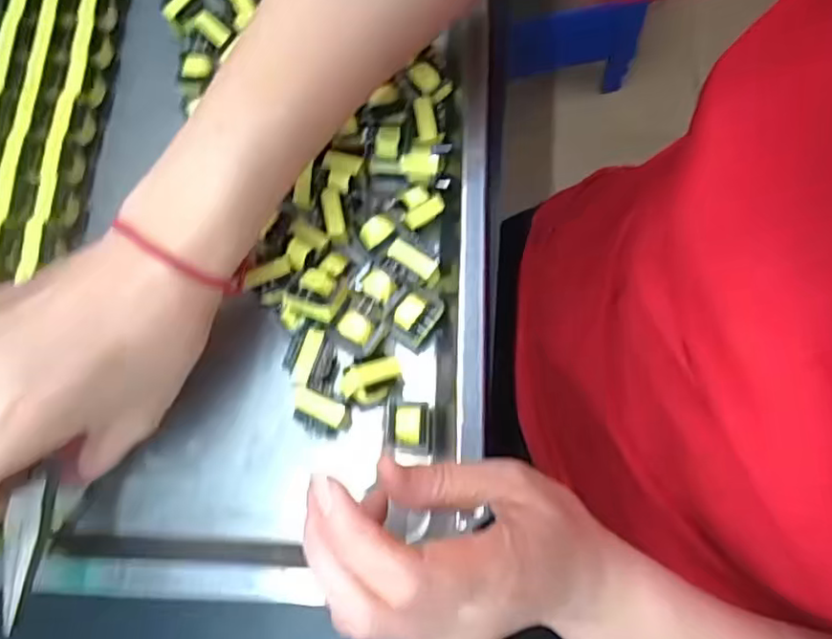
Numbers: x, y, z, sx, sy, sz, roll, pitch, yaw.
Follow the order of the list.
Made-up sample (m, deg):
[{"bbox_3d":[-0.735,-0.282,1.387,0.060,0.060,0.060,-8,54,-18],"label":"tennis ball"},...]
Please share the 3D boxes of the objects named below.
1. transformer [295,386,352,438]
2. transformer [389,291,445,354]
[{"bbox_3d":[-0.044,0.045,0.292,0.027,0.020,0.017,23,75,7],"label":"transformer"},{"bbox_3d":[0.000,0.001,0.304,0.021,0.019,0.024,24,75,7],"label":"transformer"}]

